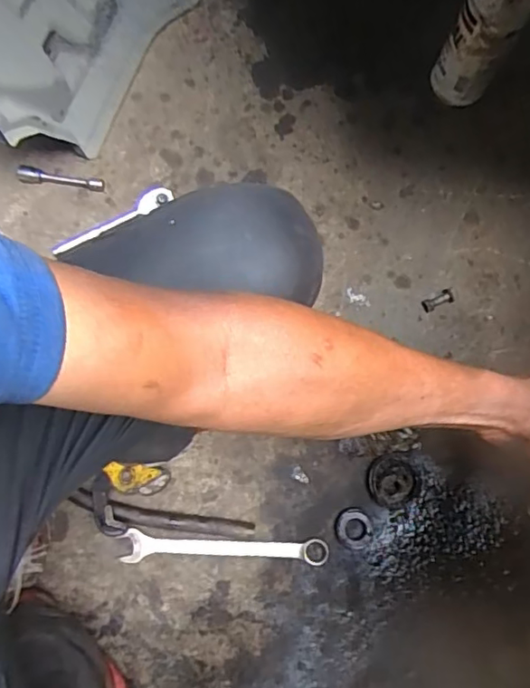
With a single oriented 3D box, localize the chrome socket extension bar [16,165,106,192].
[{"bbox_3d":[-0.304,-0.246,0.839,0.125,0.023,0.024,3,79,0],"label":"chrome socket extension bar"}]

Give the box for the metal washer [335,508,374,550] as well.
[{"bbox_3d":[0.121,0.251,0.760,0.053,0.007,0.052,0,79,0],"label":"metal washer"}]

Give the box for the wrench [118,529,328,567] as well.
[{"bbox_3d":[-0.053,0.276,0.754,0.271,0.010,0.039,2,79,0],"label":"wrench"}]

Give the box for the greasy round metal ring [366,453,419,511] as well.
[{"bbox_3d":[0.175,0.188,0.765,0.069,0.030,0.072,0,79,0],"label":"greasy round metal ring"}]

